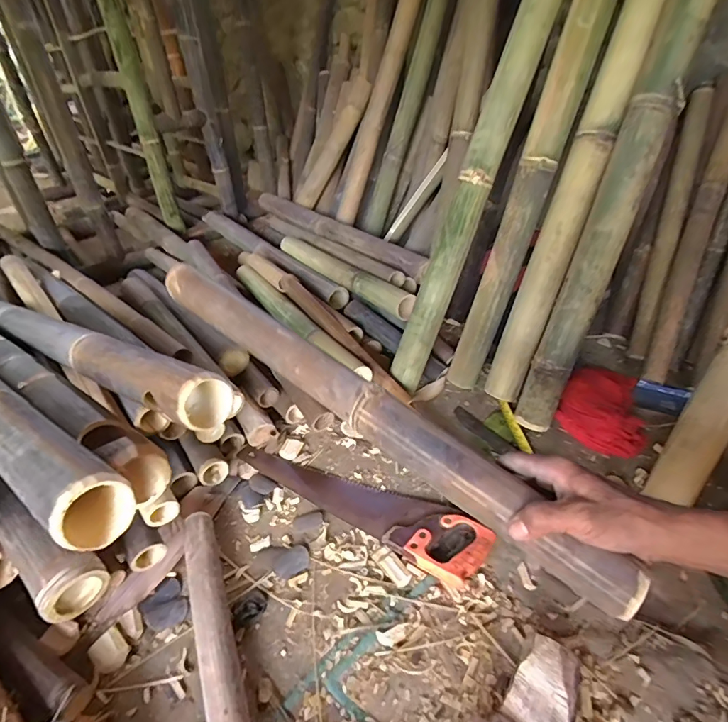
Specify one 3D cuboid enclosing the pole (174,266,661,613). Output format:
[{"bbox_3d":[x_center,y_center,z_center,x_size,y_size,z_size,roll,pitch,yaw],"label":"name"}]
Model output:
[{"bbox_3d":[-0.021,0.037,0.500,0.633,0.042,0.048,32,48,27],"label":"pole"}]

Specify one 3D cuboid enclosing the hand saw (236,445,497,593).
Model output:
[{"bbox_3d":[-0.015,0.242,0.826,0.500,0.031,0.118,21,42,30],"label":"hand saw"}]

